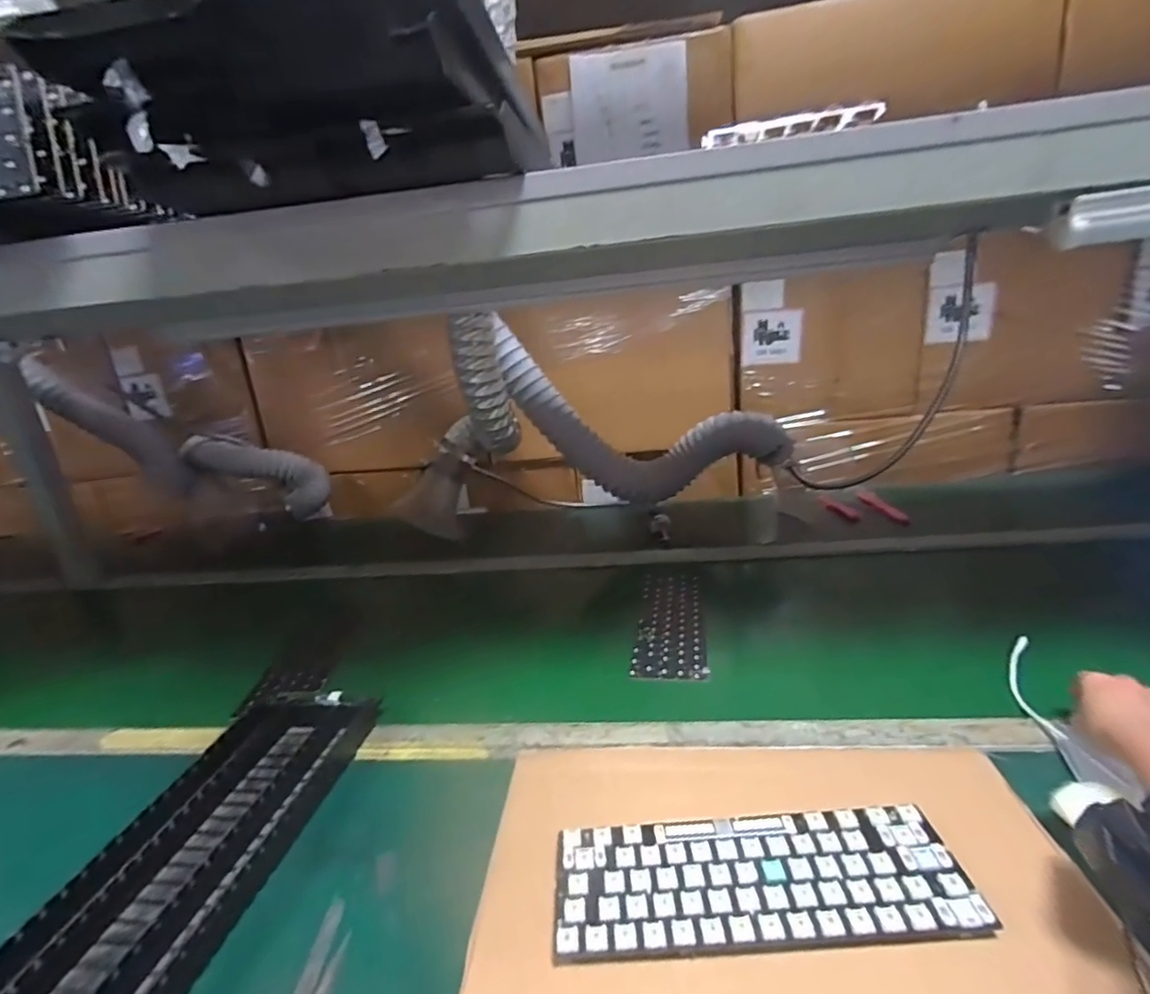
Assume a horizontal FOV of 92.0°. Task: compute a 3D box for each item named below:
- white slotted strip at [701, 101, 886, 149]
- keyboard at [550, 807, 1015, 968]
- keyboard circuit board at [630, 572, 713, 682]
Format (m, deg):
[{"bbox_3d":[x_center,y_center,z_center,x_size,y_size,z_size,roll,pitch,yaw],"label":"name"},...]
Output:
[{"bbox_3d":[0.164,-0.284,0.427,0.125,0.013,0.022,-2,10,16],"label":"white slotted strip"},{"bbox_3d":[0.127,0.270,0.397,0.277,0.016,0.092,-5,10,2],"label":"keyboard"},{"bbox_3d":[0.133,0.172,0.781,0.090,0.010,0.267,-4,17,11],"label":"keyboard circuit board"}]

